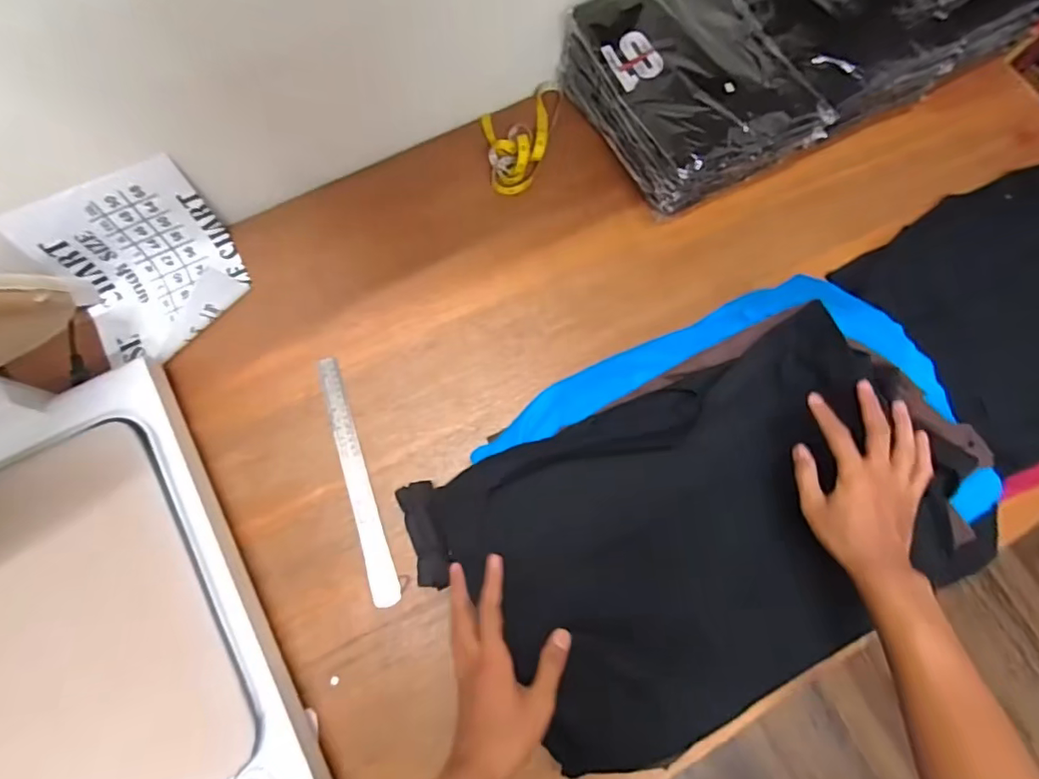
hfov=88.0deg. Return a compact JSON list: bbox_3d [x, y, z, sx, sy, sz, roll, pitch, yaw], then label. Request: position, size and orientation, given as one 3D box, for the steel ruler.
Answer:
[{"bbox_3d":[-0.208,0.109,0.689,0.035,0.008,0.325,-20,74,1],"label":"steel ruler"}]

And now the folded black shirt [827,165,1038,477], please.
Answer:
[{"bbox_3d":[0.742,-0.119,0.716,0.460,0.077,0.398,-30,77,-6],"label":"folded black shirt"}]

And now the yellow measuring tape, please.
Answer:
[{"bbox_3d":[-0.005,-0.400,0.817,0.105,0.044,0.211,19,76,4],"label":"yellow measuring tape"}]

